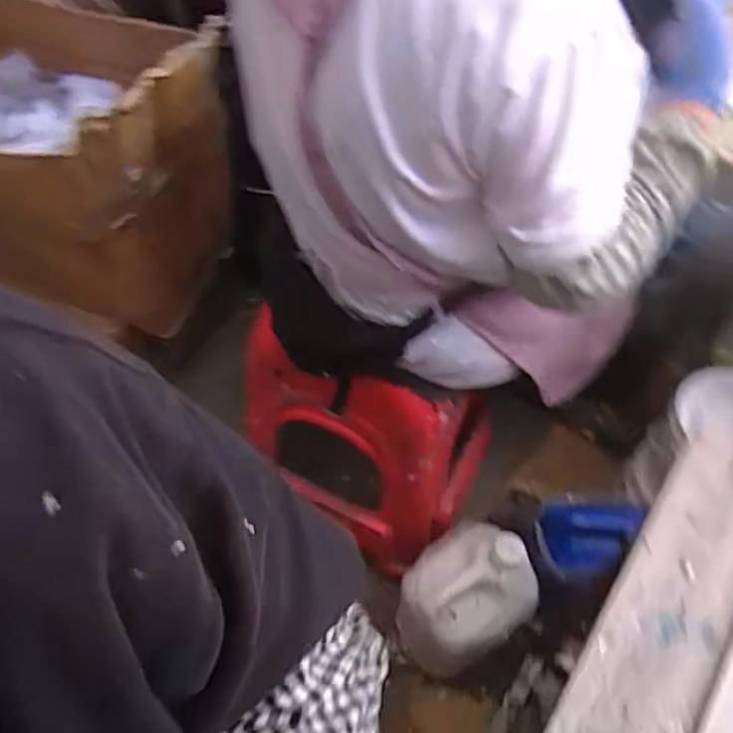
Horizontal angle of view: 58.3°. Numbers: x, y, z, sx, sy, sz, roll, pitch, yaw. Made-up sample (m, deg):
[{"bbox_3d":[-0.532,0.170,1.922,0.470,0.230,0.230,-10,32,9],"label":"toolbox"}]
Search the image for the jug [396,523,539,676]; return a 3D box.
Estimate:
[{"bbox_3d":[0.147,0.373,1.048,0.177,0.276,0.160,-25,60,-20],"label":"jug"}]

